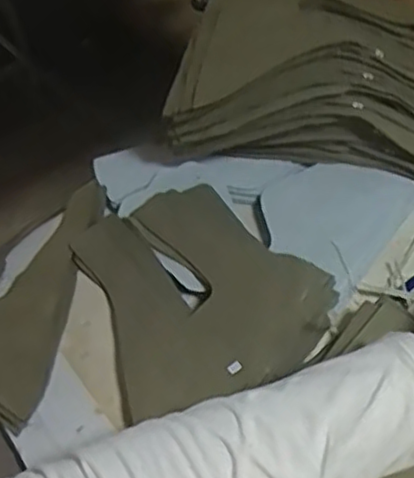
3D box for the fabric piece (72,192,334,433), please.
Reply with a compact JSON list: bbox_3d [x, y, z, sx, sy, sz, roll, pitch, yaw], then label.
[{"bbox_3d":[-0.007,0.029,0.472,0.142,0.016,0.177,-32,48,3],"label":"fabric piece"}]

